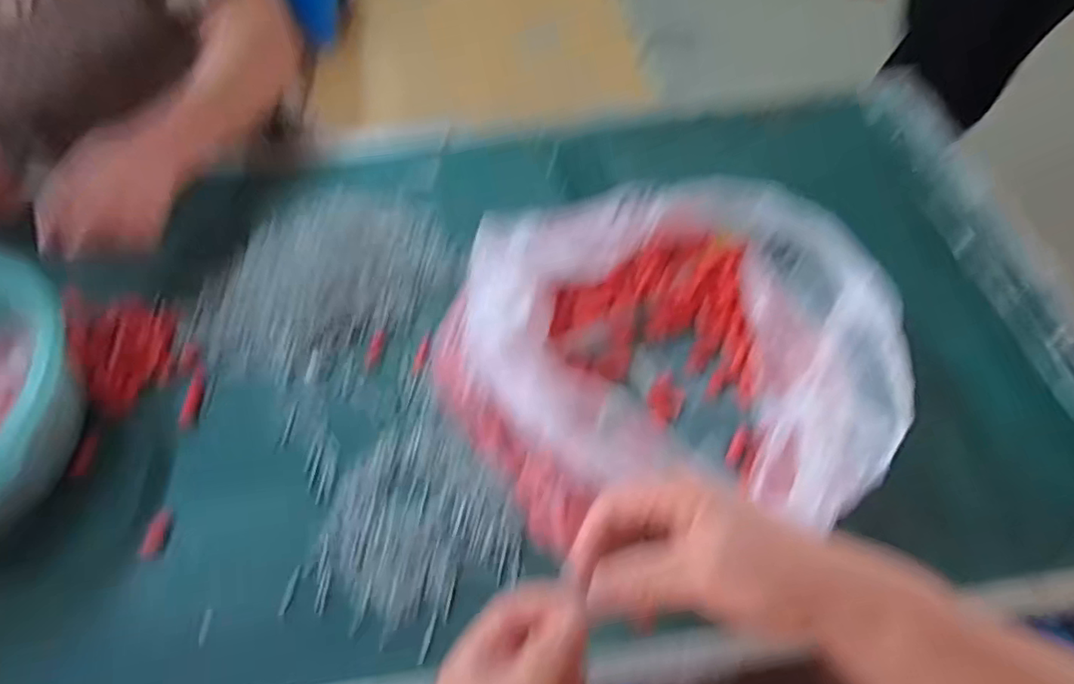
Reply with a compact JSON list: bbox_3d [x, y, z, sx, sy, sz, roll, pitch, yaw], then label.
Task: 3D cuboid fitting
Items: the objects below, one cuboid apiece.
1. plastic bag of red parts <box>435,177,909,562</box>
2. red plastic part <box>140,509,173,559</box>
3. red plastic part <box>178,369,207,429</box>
[{"bbox_3d":[0.099,-0.006,0.508,0.332,0.103,0.320,-13,56,-7],"label":"plastic bag of red parts"},{"bbox_3d":[-0.304,0.153,0.483,0.017,0.004,0.038,1,55,3],"label":"red plastic part"},{"bbox_3d":[-0.310,0.051,0.547,0.014,0.005,0.058,-4,55,-1],"label":"red plastic part"}]

